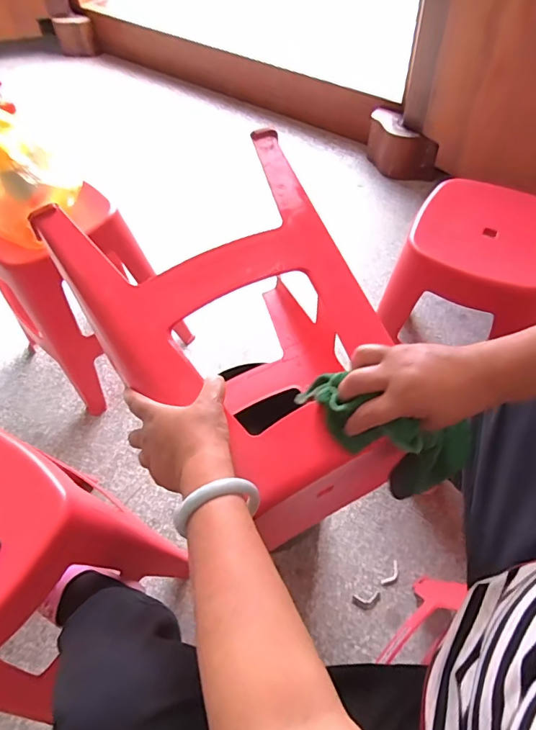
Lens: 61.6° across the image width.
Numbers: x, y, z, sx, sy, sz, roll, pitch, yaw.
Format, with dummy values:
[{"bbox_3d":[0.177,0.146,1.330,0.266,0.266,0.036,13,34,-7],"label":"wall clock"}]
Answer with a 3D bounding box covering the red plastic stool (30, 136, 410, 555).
[{"bbox_3d":[-0.018,-0.022,0.673,0.355,0.356,0.458,-32,61,-19],"label":"red plastic stool"}]

